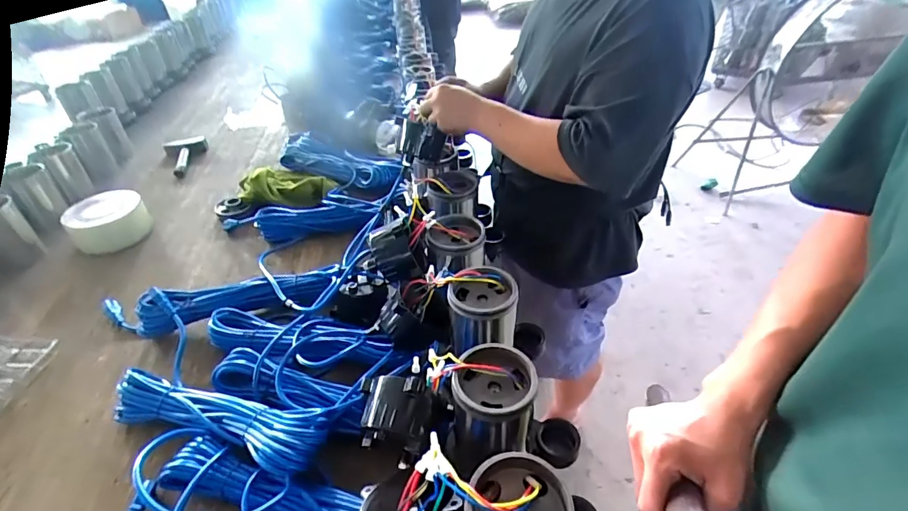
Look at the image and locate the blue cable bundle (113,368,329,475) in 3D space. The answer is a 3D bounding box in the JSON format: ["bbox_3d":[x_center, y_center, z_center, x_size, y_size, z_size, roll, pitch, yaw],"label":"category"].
[{"bbox_3d":[-0.320,0.209,0.597,0.346,0.038,0.088,9,40,14],"label":"blue cable bundle"}]

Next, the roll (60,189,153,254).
[{"bbox_3d":[-0.785,-0.081,1.032,0.147,0.089,0.158,30,49,34],"label":"roll"}]

